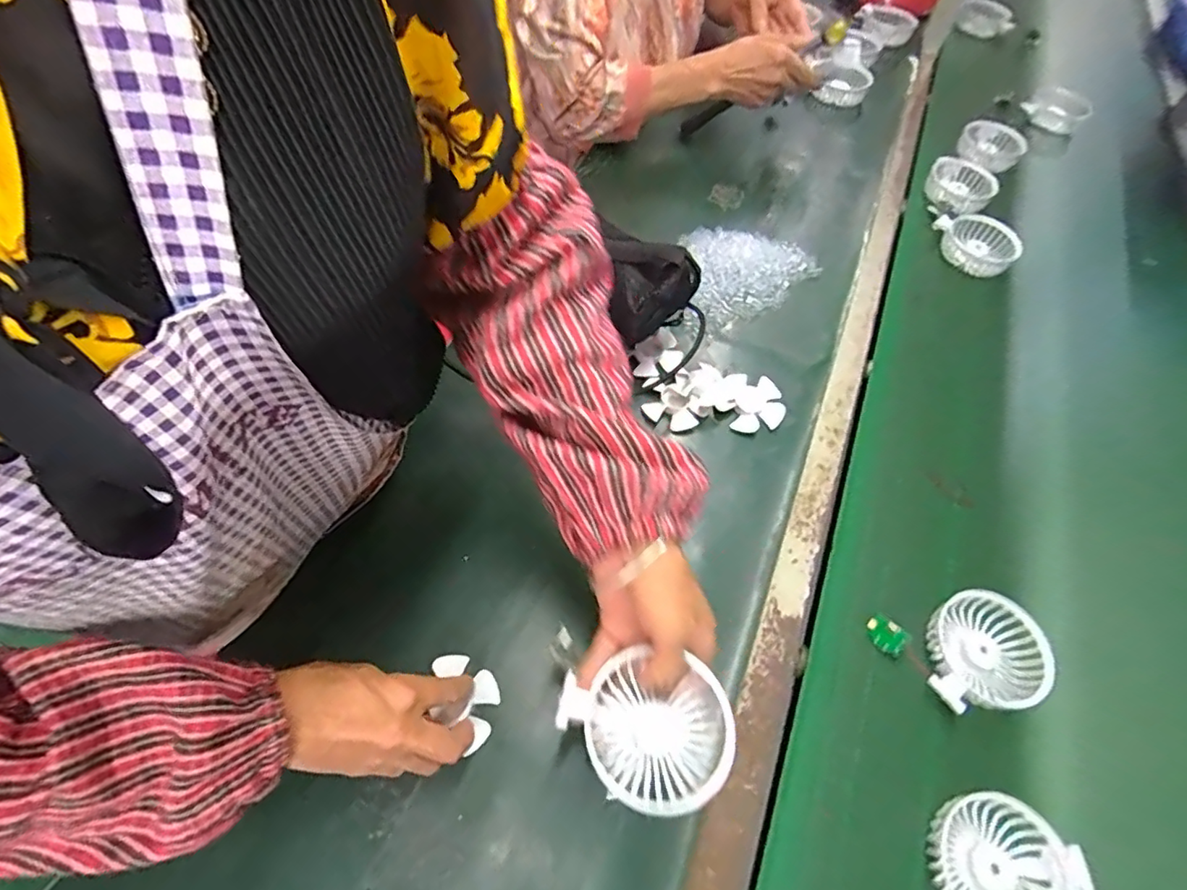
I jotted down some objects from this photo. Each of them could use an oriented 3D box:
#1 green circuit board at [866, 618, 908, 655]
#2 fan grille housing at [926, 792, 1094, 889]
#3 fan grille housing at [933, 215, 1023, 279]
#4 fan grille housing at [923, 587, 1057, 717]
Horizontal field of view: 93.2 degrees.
[{"bbox_3d":[0.246,0.161,0.474,0.030,0.024,0.004,37,20,36],"label":"green circuit board"},{"bbox_3d":[0.283,0.295,0.385,0.089,0.022,0.086,37,64,16],"label":"fan grille housing"},{"bbox_3d":[0.485,-0.260,0.725,0.109,0.048,0.079,42,65,18],"label":"fan grille housing"},{"bbox_3d":[0.323,0.175,0.459,0.083,0.035,0.097,20,60,7],"label":"fan grille housing"}]

